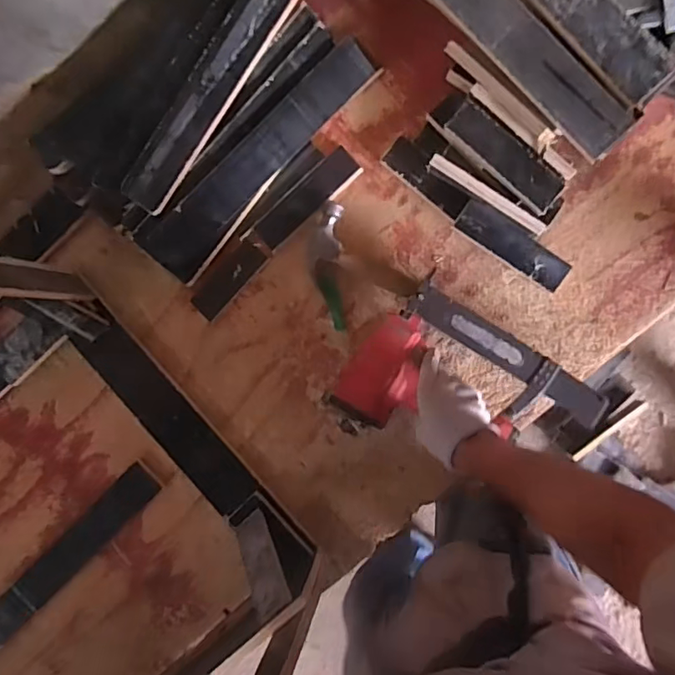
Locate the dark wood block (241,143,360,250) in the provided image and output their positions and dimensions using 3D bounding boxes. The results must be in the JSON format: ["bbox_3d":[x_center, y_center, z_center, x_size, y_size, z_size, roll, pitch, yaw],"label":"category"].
[{"bbox_3d":[-0.051,-0.201,0.793,0.188,0.013,0.050,-40,85,8],"label":"dark wood block"}]

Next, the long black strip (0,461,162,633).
[{"bbox_3d":[-0.704,0.606,0.875,1.130,0.022,0.053,-44,87,3],"label":"long black strip"}]

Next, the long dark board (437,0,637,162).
[{"bbox_3d":[0.161,-0.423,0.662,0.503,0.015,0.066,47,113,2],"label":"long dark board"}]

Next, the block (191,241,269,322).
[{"bbox_3d":[-0.164,-0.087,0.821,0.043,0.006,0.133,45,97,5],"label":"block"}]

